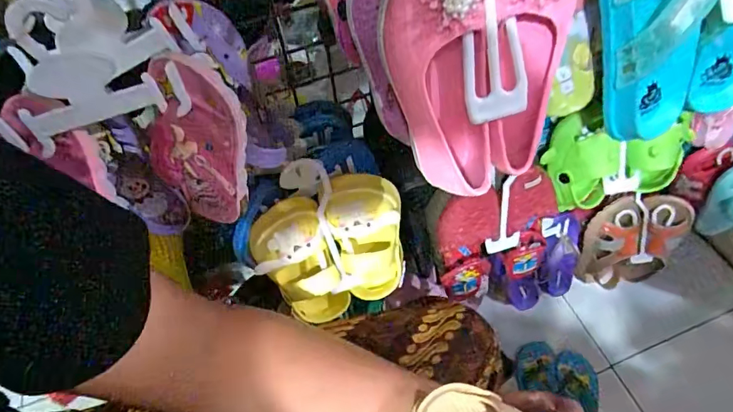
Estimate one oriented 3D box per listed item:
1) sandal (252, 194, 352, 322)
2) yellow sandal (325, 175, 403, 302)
[{"bbox_3d":[-0.069,0.068,0.470,0.071,0.148,0.040,-22,33,-10],"label":"sandal"},{"bbox_3d":[0.005,0.035,0.473,0.077,0.155,0.044,-17,31,-7],"label":"yellow sandal"}]

